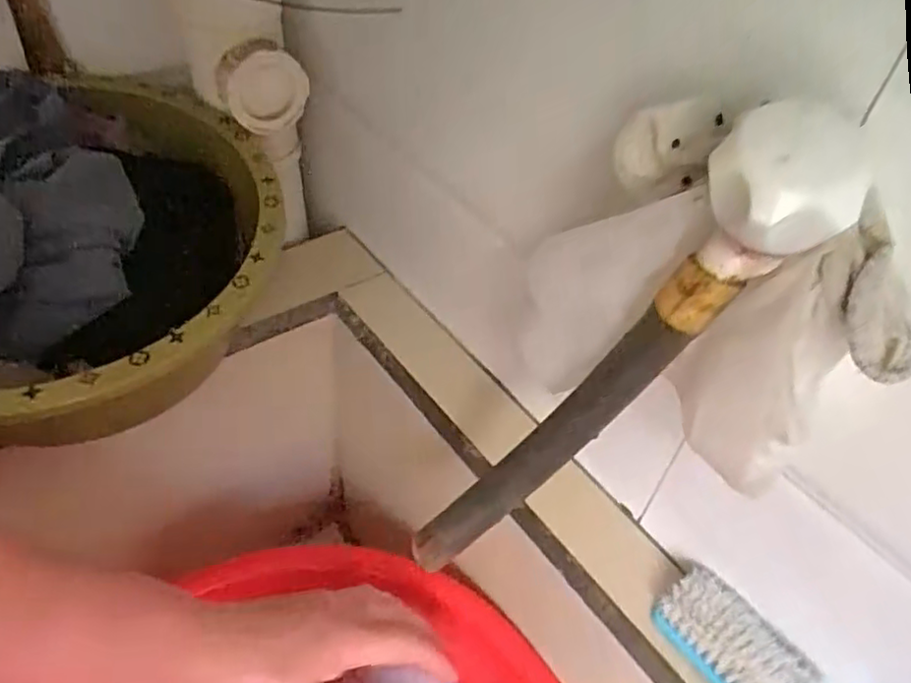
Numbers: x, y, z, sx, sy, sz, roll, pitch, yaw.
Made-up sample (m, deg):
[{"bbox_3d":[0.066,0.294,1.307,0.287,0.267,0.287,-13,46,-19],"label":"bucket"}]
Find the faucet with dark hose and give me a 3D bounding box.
[{"bbox_3d":[0.058,0.021,0.274,0.055,0.260,0.040,12,43,-24],"label":"faucet with dark hose"}]

